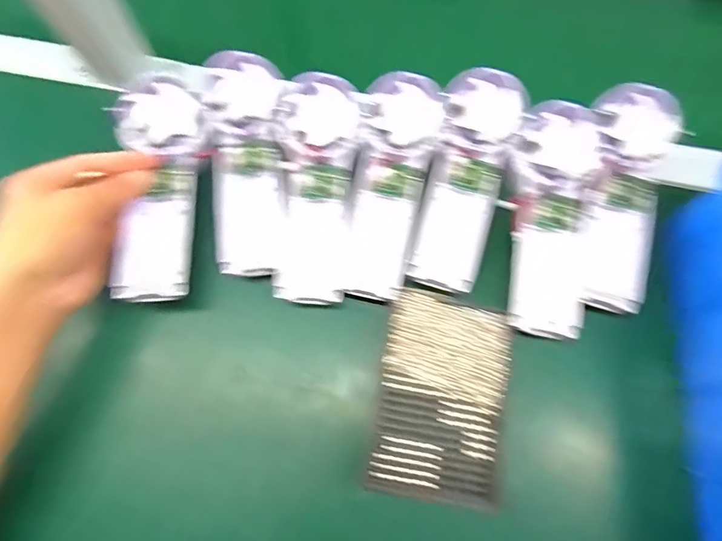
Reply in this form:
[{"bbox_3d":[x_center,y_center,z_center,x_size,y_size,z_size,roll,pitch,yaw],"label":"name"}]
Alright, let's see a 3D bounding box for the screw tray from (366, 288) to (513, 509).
[{"bbox_3d":[0.057,0.087,0.317,0.086,0.016,0.135,10,71,2],"label":"screw tray"}]

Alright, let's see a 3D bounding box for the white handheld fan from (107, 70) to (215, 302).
[{"bbox_3d":[-0.150,-0.067,0.343,0.061,0.024,0.178,-4,72,-3],"label":"white handheld fan"}]

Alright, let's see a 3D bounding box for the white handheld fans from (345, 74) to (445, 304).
[{"bbox_3d":[0.028,-0.067,0.346,0.058,0.031,0.174,6,71,1],"label":"white handheld fans"}]

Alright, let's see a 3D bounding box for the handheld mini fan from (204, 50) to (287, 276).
[{"bbox_3d":[-0.088,-0.088,0.354,0.053,0.029,0.179,-6,71,-3],"label":"handheld mini fan"}]

